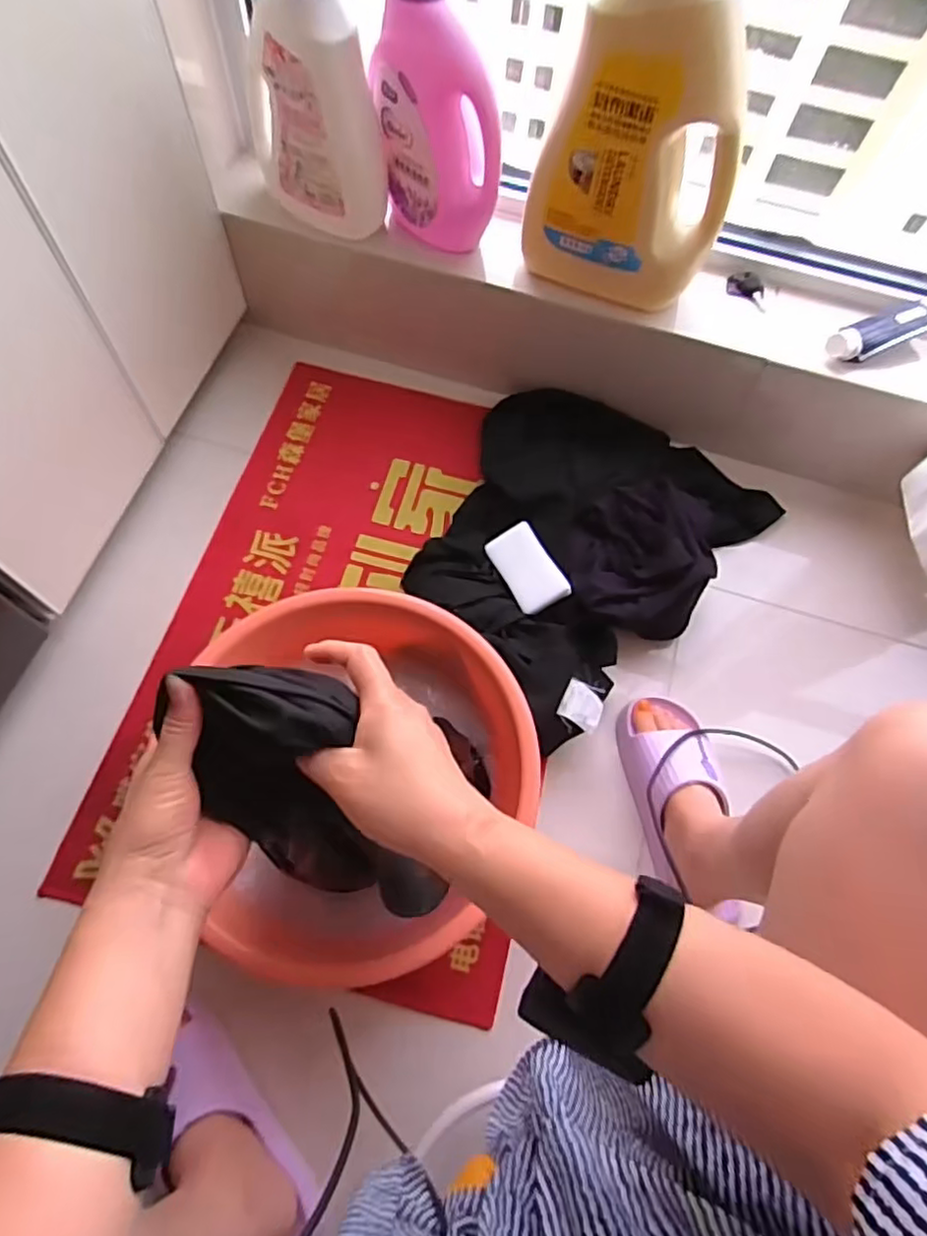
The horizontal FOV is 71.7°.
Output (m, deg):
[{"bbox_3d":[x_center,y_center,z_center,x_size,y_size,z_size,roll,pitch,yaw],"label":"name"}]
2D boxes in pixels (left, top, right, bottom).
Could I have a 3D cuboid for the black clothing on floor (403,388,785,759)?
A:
[{"bbox_3d":[0.156,-0.135,0.846,0.480,0.093,0.374,-40,74,-16],"label":"black clothing on floor"}]

